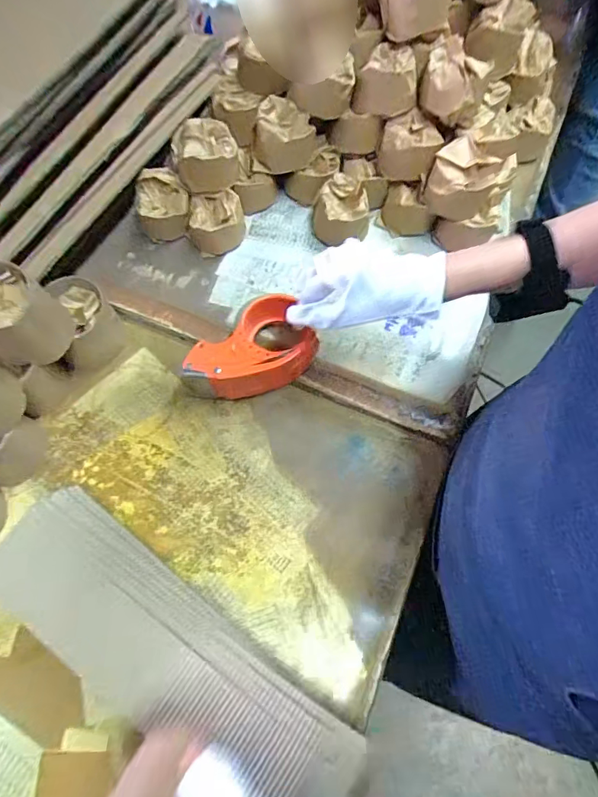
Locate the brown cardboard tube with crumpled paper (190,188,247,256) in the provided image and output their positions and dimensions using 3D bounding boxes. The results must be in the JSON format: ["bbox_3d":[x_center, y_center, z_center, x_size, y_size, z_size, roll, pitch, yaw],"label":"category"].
[{"bbox_3d":[-0.110,-0.232,0.586,0.074,0.053,0.064,-10,69,-4],"label":"brown cardboard tube with crumpled paper"}]

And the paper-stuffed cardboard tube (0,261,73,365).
[{"bbox_3d":[-0.286,-0.083,0.444,0.080,0.078,0.076,0,69,-1],"label":"paper-stuffed cardboard tube"}]

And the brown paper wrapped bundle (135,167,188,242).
[{"bbox_3d":[-0.183,-0.261,0.598,0.071,0.058,0.069,-12,69,-4],"label":"brown paper wrapped bundle"}]

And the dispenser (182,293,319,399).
[{"bbox_3d":[-0.055,-0.053,0.510,0.146,0.060,0.097,-32,72,-11],"label":"dispenser"}]

